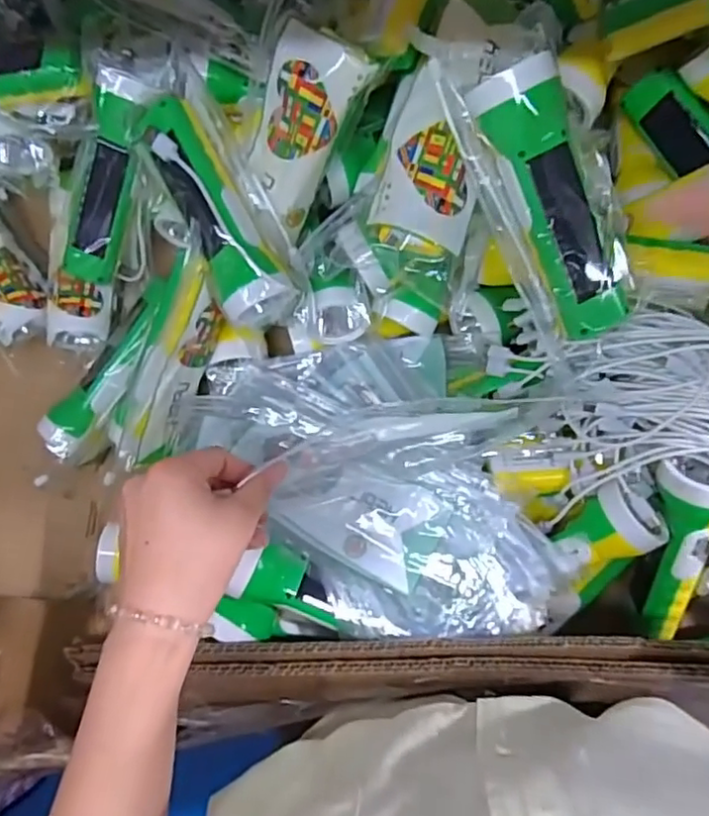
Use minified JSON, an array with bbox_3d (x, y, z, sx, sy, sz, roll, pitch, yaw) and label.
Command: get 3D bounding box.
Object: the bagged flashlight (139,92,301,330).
[{"bbox_3d":[-0.102,-0.145,0.453,0.054,0.041,0.168,-27,82,0],"label":"bagged flashlight"}]

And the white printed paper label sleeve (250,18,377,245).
[{"bbox_3d":[-0.037,-0.192,0.442,0.065,0.033,0.132,27,125,6],"label":"white printed paper label sleeve"}]

